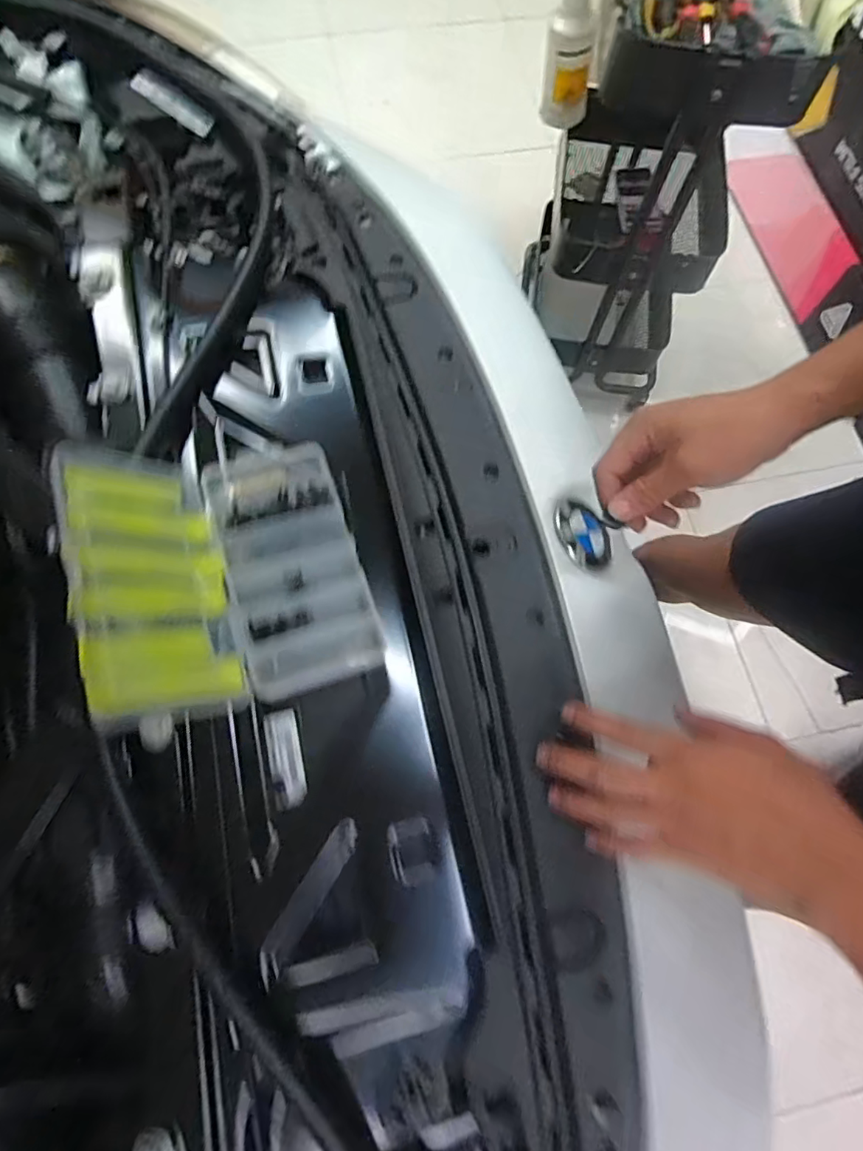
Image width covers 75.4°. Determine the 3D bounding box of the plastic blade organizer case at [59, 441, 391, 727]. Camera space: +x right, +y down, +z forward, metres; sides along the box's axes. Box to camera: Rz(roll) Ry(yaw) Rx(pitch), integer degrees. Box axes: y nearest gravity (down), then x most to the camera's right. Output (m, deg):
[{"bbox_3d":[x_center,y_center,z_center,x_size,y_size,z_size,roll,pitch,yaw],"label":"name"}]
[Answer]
[{"bbox_3d":[-0.153,-0.011,0.430,0.187,0.104,0.212,-18,74,-8],"label":"plastic blade organizer case"}]

